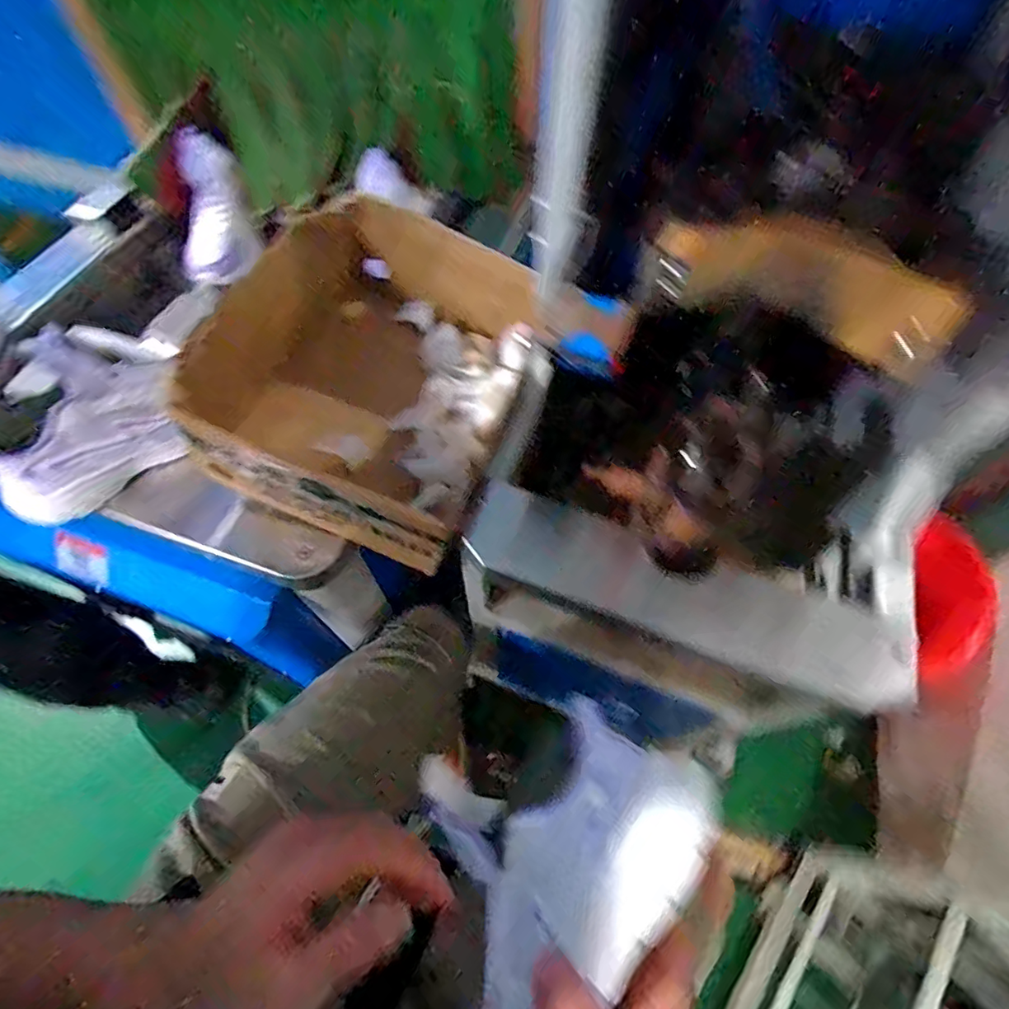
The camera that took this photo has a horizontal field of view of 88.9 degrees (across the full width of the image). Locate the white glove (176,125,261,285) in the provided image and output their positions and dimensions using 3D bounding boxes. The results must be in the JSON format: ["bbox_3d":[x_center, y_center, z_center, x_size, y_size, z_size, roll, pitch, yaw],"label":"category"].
[{"bbox_3d":[-0.438,-0.434,0.763,0.088,0.192,0.093,15,34,7],"label":"white glove"}]

